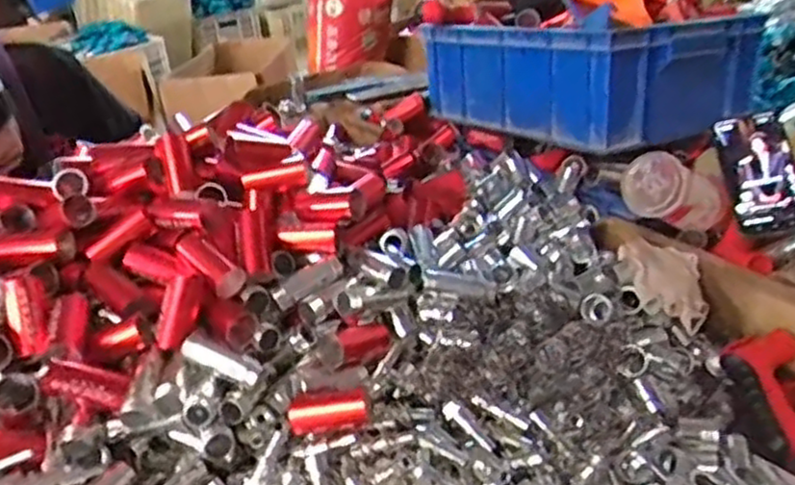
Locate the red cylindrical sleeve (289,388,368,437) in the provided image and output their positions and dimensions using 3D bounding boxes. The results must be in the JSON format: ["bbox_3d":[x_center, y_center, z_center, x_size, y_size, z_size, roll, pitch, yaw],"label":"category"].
[{"bbox_3d":[-0.053,0.134,0.580,0.065,0.027,0.025,-11,27,15],"label":"red cylindrical sleeve"}]

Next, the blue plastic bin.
[{"bbox_3d":[0.267,-0.253,1.058,0.278,0.181,0.393,-20,32,-26],"label":"blue plastic bin"}]

